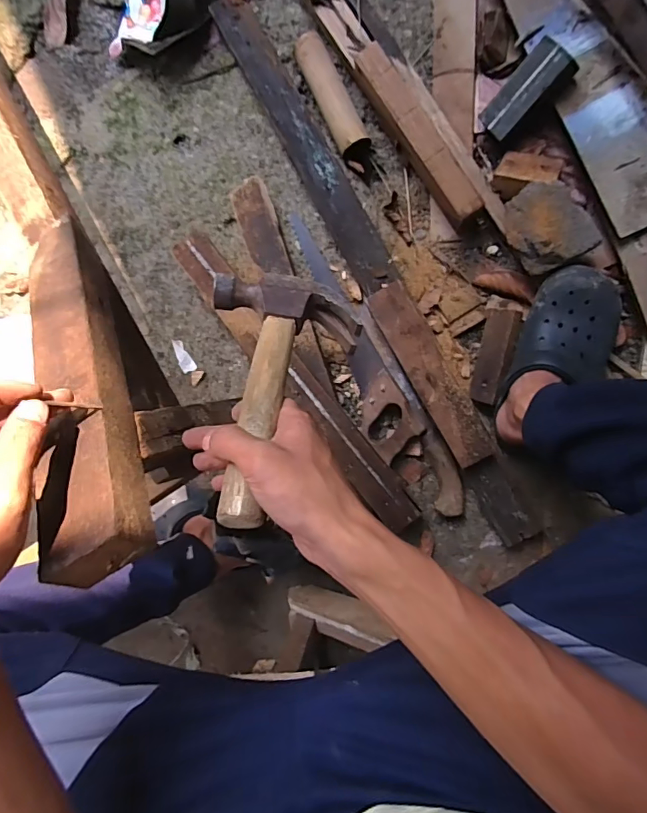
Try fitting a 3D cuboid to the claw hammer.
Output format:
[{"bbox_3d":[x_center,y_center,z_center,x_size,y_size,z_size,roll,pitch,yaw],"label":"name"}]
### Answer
[{"bbox_3d":[-0.037,-0.015,0.342,0.114,0.050,0.215,1,54,7],"label":"claw hammer"}]

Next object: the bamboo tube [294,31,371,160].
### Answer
[{"bbox_3d":[0.009,-0.477,0.712,0.054,0.042,0.199,-25,90,10],"label":"bamboo tube"}]

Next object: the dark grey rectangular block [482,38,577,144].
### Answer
[{"bbox_3d":[0.267,-0.422,0.616,0.114,0.037,0.057,-38,86,35],"label":"dark grey rectangular block"}]

